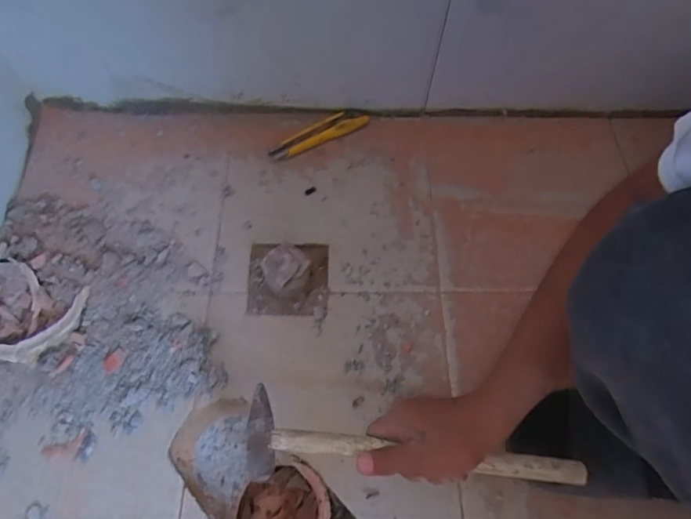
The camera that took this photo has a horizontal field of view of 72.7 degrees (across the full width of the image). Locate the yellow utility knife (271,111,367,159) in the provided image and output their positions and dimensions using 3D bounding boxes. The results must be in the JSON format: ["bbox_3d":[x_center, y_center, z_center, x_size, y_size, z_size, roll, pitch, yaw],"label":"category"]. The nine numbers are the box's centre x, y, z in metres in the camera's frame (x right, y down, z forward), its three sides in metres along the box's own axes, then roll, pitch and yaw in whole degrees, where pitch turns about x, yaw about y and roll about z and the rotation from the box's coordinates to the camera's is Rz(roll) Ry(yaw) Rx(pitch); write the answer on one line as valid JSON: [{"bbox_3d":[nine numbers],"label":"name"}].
[{"bbox_3d":[-0.041,-0.188,0.704,0.157,0.015,0.036,-26,67,-13],"label":"yellow utility knife"}]

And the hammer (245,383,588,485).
[{"bbox_3d":[0.065,0.184,0.441,0.316,0.057,0.075,6,63,2],"label":"hammer"}]

